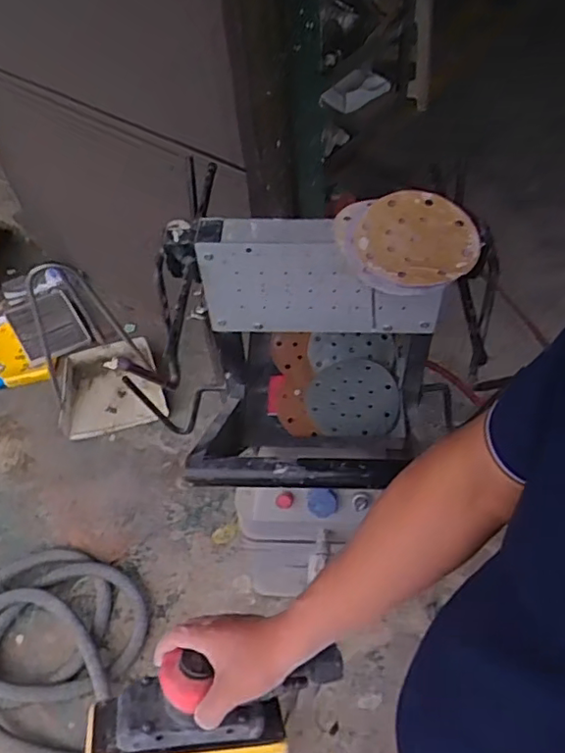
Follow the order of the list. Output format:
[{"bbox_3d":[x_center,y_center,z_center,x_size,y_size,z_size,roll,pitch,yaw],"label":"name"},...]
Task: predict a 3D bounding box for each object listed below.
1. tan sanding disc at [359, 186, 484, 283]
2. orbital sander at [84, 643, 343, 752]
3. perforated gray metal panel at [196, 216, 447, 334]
[{"bbox_3d":[0.162,-0.165,0.705,0.132,0.010,0.131,3,61,8],"label":"tan sanding disc"},{"bbox_3d":[-0.060,0.323,0.583,0.253,0.104,0.081,-2,52,-13],"label":"orbital sander"},{"bbox_3d":[0.052,-0.125,0.788,0.305,0.164,0.044,3,51,4],"label":"perforated gray metal panel"}]

